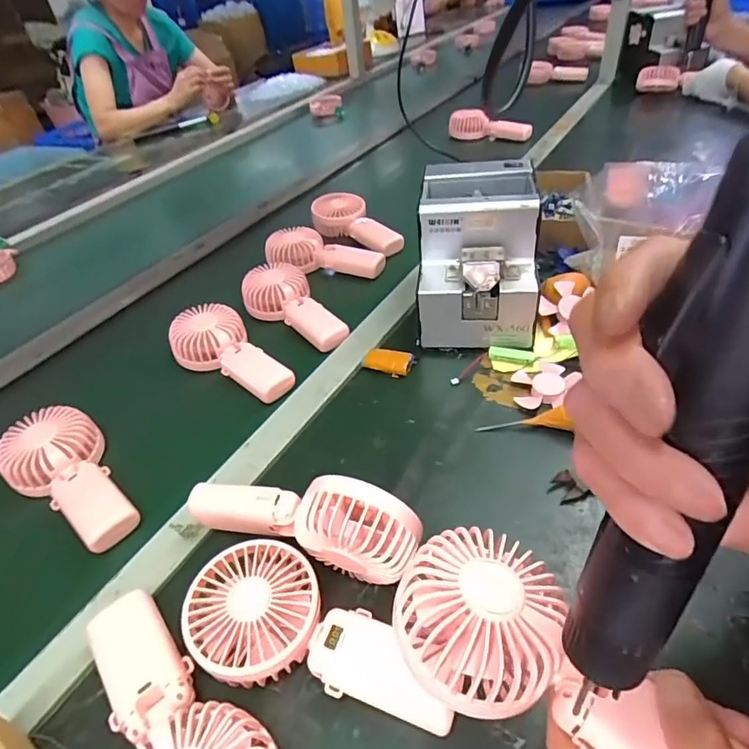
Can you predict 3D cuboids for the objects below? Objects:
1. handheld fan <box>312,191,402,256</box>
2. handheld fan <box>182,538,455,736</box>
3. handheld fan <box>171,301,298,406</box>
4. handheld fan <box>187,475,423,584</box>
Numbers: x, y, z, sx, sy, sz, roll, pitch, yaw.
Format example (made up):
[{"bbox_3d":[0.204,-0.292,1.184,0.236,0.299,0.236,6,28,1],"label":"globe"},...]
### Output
[{"bbox_3d":[-0.032,-0.241,0.814,0.088,0.050,0.164,-26,44,-19],"label":"handheld fan"},{"bbox_3d":[-0.040,0.178,0.333,0.178,0.045,0.084,17,45,24],"label":"handheld fan"},{"bbox_3d":[-0.163,-0.032,0.600,0.176,0.039,0.090,25,49,31],"label":"handheld fan"},{"bbox_3d":[-0.058,0.106,0.382,0.186,0.083,0.048,10,44,20],"label":"handheld fan"}]

